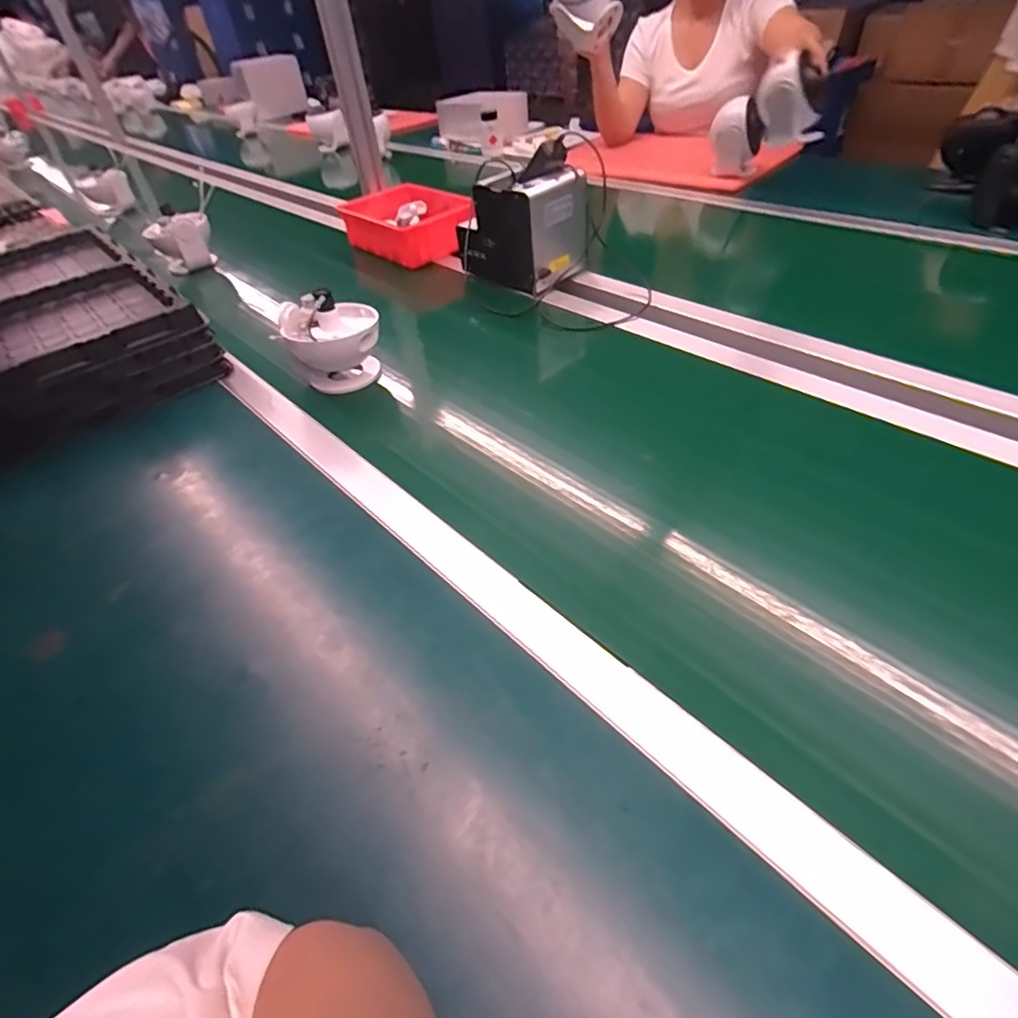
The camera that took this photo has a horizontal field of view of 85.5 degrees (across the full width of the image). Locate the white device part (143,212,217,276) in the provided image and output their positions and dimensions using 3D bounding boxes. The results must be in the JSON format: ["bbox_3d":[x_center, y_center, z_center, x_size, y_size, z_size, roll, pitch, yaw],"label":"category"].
[{"bbox_3d":[-0.633,-0.518,1.070,0.104,0.091,0.063,-18,44,-12],"label":"white device part"}]

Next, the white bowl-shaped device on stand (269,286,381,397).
[{"bbox_3d":[-0.218,-0.204,0.692,0.110,0.113,0.094,-14,44,-8],"label":"white bowl-shaped device on stand"}]

